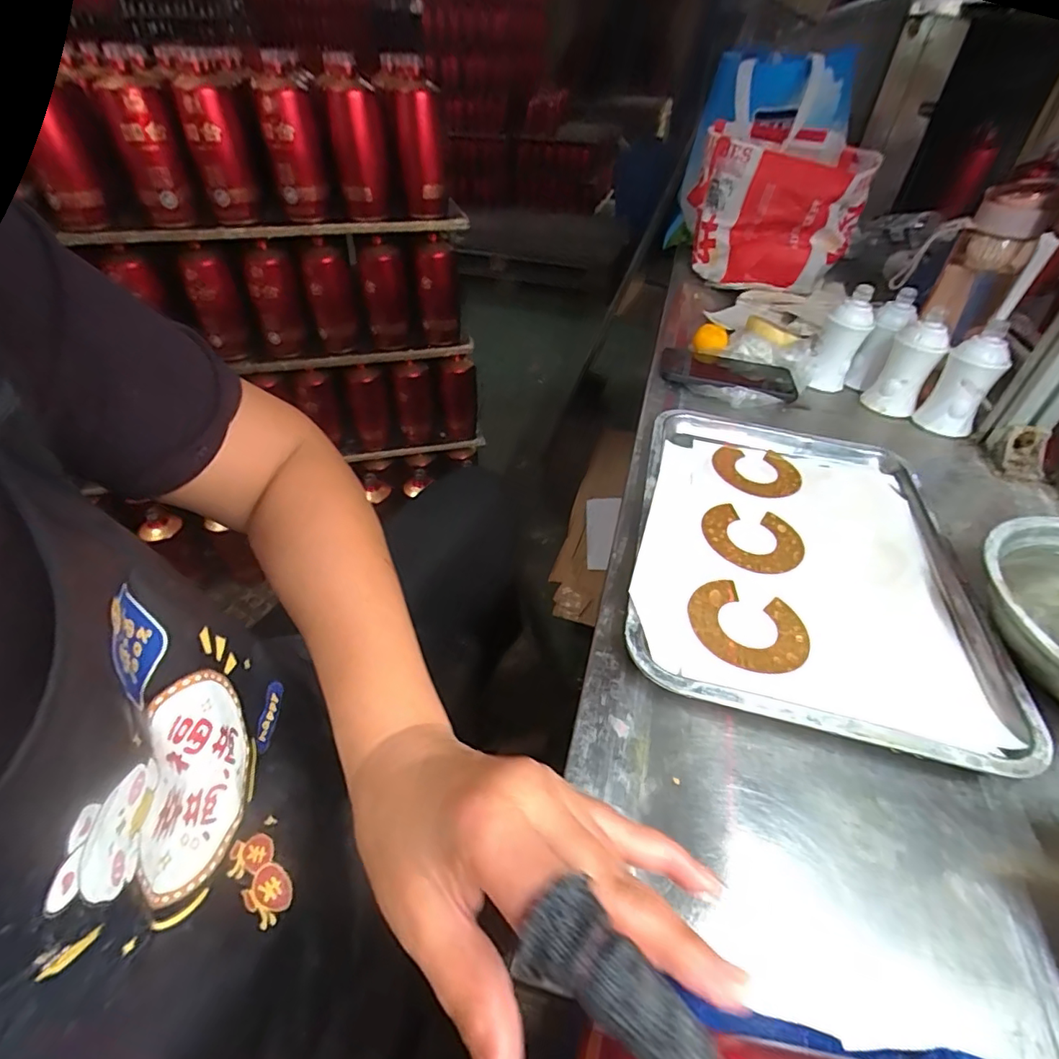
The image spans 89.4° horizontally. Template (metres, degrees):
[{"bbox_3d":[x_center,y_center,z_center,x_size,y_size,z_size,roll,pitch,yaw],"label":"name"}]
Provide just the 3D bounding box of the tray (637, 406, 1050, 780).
[{"bbox_3d":[0.220,0.012,0.436,0.251,0.026,0.338,11,44,9],"label":"tray"}]

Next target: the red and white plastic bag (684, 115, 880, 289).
[{"bbox_3d":[0.420,-0.550,0.924,0.245,0.200,0.257,-10,43,-11],"label":"red and white plastic bag"}]

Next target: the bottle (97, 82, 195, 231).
[{"bbox_3d":[-0.575,-0.560,0.811,0.083,0.168,0.069,-19,45,-20],"label":"bottle"}]

